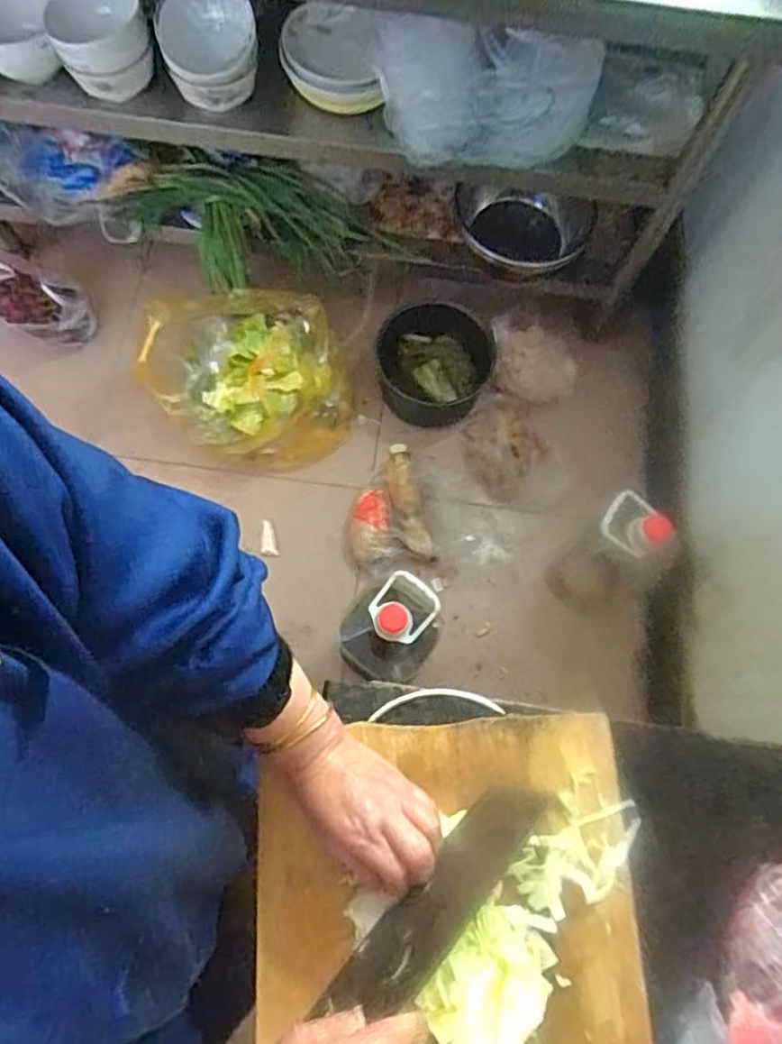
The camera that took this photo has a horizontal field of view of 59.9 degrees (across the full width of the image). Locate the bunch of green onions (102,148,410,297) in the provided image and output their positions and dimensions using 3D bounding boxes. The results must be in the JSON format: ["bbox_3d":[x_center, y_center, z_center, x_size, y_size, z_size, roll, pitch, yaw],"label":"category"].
[{"bbox_3d":[-0.269,-0.577,1.340,0.551,0.219,0.097,-4,73,-3],"label":"bunch of green onions"}]

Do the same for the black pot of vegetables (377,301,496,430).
[{"bbox_3d":[0.098,-0.336,1.458,0.240,0.118,0.232,1,73,-2],"label":"black pot of vegetables"}]

